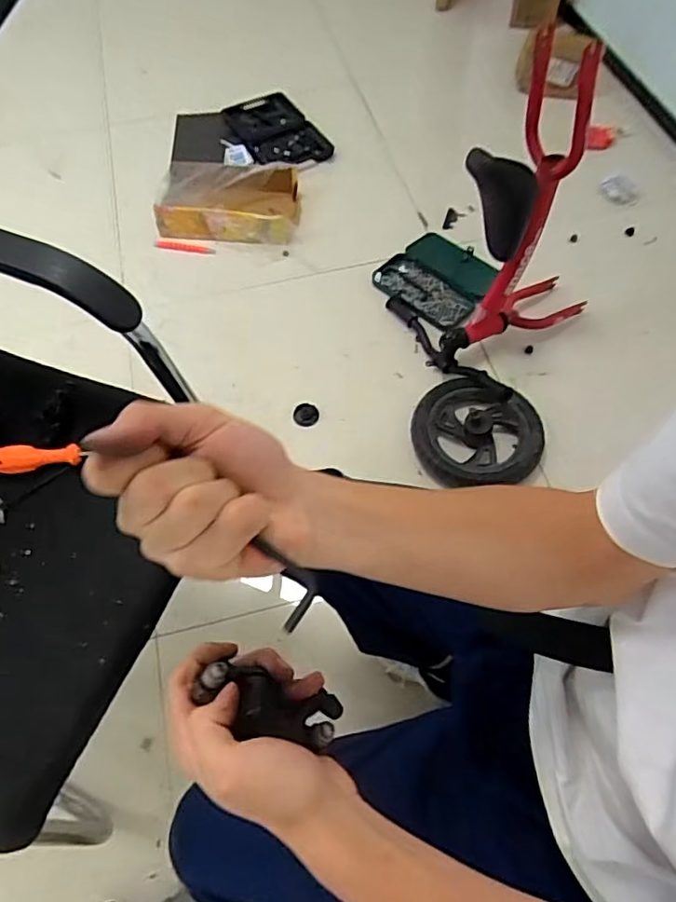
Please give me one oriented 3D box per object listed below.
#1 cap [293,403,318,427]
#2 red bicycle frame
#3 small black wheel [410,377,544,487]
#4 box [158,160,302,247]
[{"bbox_3d":[-0.069,-0.079,1.274,0.054,0.013,0.051,-1,60,2],"label":"cap"},{"bbox_3d":[0.370,-0.416,1.116,0.282,0.537,0.324,29,66,14],"label":"red bicycle frame"},{"bbox_3d":[0.277,-0.047,1.189,0.249,0.054,0.236,-1,60,2],"label":"small black wheel"},{"bbox_3d":[-0.296,-0.663,1.560,0.366,0.106,0.228,-1,61,3],"label":"box"}]

